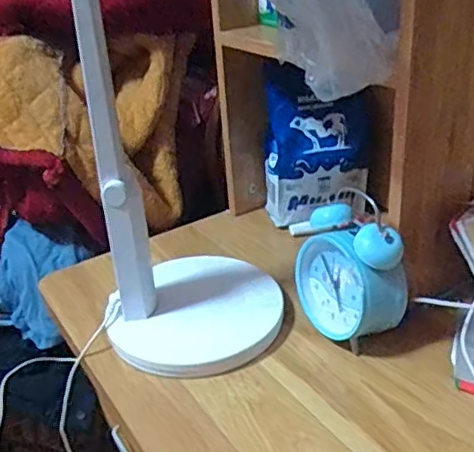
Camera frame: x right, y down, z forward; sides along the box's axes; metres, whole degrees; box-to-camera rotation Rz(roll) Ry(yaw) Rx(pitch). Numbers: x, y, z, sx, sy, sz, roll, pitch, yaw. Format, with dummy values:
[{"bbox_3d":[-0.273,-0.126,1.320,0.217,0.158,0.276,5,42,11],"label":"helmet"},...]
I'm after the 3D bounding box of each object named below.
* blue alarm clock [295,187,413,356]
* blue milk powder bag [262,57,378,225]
[{"bbox_3d":[0.113,0.052,0.605,0.063,0.148,0.104,-18,31,-25],"label":"blue alarm clock"},{"bbox_3d":[0.112,-0.109,0.809,0.144,0.198,0.061,-5,28,-2],"label":"blue milk powder bag"}]

